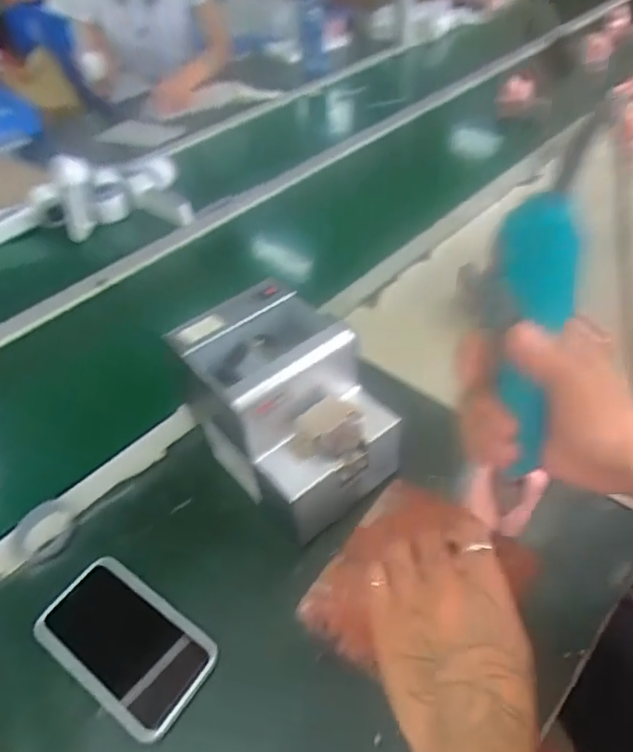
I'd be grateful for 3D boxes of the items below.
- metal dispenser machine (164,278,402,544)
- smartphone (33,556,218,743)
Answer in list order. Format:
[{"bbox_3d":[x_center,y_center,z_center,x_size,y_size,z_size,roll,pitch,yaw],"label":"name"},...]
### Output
[{"bbox_3d":[-0.023,0.030,0.494,0.136,0.151,0.177,-32,49,-23],"label":"metal dispenser machine"},{"bbox_3d":[-0.154,0.211,0.426,0.147,0.009,0.080,24,52,28],"label":"smartphone"}]

